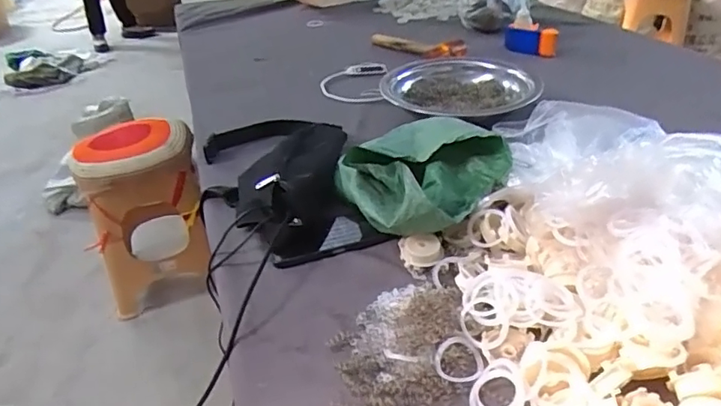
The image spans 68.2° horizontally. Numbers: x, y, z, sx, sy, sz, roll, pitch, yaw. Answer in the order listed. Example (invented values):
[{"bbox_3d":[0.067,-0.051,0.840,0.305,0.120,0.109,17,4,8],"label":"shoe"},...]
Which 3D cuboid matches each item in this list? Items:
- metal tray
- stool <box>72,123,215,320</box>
[{"bbox_3d":[0.192,-0.225,1.061,0.287,0.053,0.280,-10,36,2],"label":"metal tray"},{"bbox_3d":[-0.629,0.023,1.602,0.308,0.495,0.333,-14,34,-15],"label":"stool"}]

